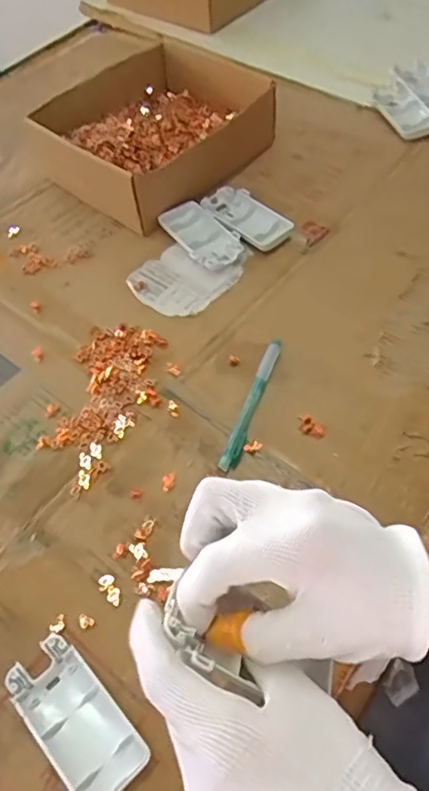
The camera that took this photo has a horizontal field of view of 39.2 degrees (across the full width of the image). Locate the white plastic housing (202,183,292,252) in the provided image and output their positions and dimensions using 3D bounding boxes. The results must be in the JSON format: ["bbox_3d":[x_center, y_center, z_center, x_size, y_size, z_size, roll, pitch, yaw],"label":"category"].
[{"bbox_3d":[0.029,-0.181,0.606,0.093,0.014,0.047,37,64,26],"label":"white plastic housing"}]

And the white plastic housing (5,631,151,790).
[{"bbox_3d":[-0.083,0.194,0.361,0.045,0.011,0.094,-38,60,-22],"label":"white plastic housing"}]

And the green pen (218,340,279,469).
[{"bbox_3d":[0.031,0.005,0.484,0.013,0.009,0.125,16,57,15],"label":"green pen"}]

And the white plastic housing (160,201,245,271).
[{"bbox_3d":[-0.014,-0.160,0.595,0.048,0.009,0.097,-33,59,-19],"label":"white plastic housing"}]

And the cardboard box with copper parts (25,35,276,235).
[{"bbox_3d":[-0.066,-0.295,0.662,0.208,0.061,0.222,37,64,26],"label":"cardboard box with copper parts"}]

